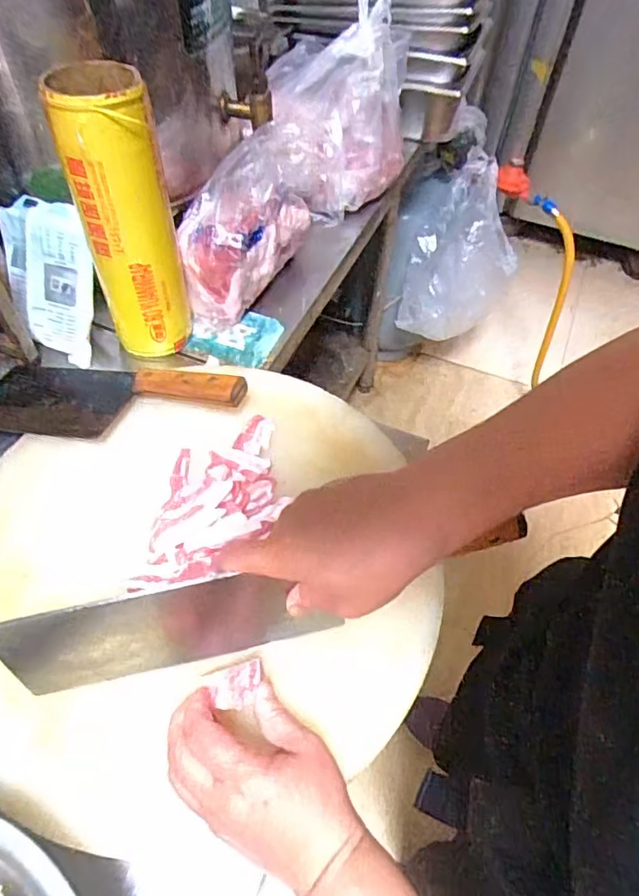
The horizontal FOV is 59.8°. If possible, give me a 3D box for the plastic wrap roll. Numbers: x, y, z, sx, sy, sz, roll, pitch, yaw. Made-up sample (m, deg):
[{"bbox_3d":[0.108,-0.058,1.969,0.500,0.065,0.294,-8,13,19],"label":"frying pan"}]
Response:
[{"bbox_3d":[-0.188,-0.221,0.555,0.082,0.257,0.093,-8,55,-7],"label":"plastic wrap roll"}]

